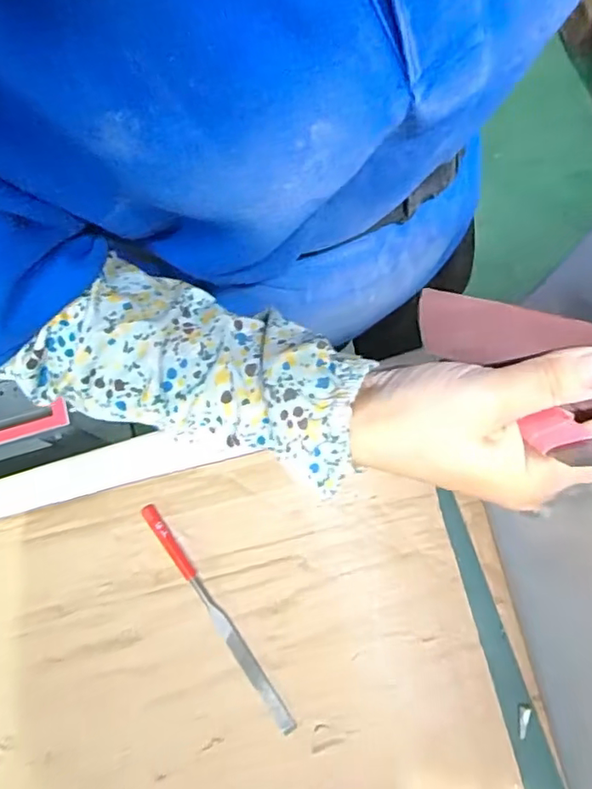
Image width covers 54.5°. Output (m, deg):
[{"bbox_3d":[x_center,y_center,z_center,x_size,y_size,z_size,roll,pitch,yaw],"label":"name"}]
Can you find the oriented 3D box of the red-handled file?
[{"bbox_3d":[-0.056,0.154,0.402,0.011,0.009,0.179,-35,79,-7],"label":"red-handled file"}]

